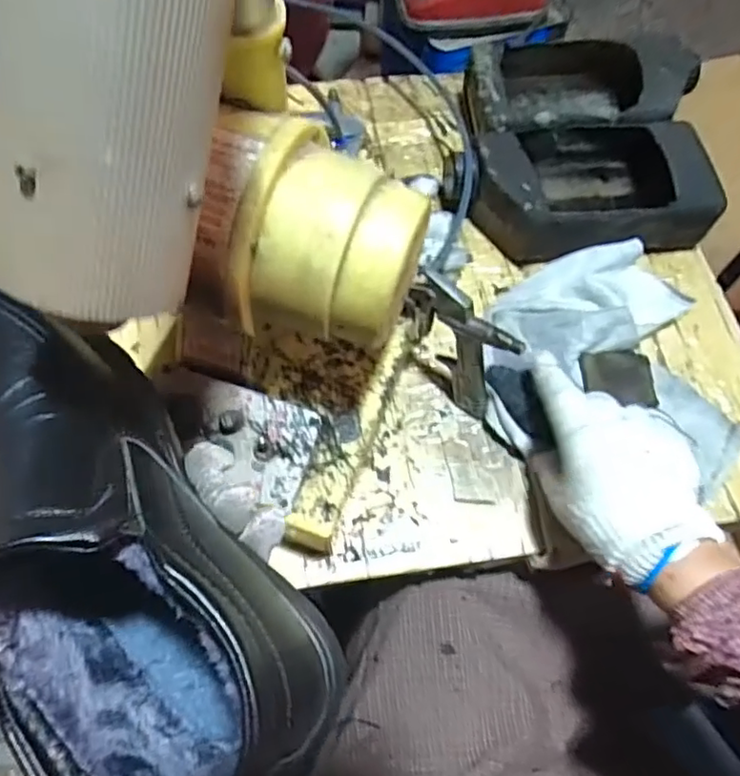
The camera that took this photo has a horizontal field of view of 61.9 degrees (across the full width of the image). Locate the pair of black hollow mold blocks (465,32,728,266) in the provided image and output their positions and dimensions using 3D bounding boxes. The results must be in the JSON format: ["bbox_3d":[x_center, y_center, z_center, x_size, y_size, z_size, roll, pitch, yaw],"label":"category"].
[{"bbox_3d":[0.201,-0.235,0.586,0.224,0.059,0.245,3,66,-1],"label":"pair of black hollow mold blocks"}]

